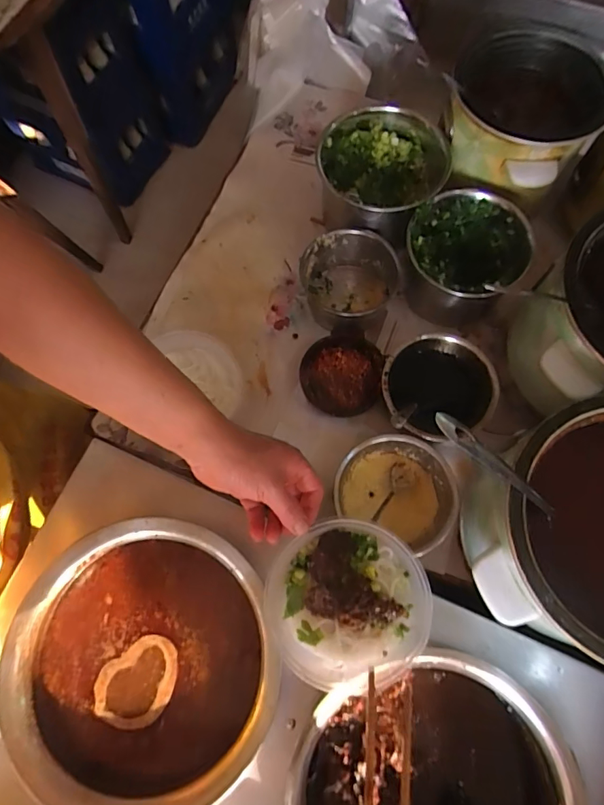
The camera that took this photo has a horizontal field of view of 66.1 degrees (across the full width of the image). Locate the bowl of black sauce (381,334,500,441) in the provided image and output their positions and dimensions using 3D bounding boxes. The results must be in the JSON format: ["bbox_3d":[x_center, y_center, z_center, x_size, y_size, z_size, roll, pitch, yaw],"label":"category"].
[{"bbox_3d":[0.162,-0.018,0.581,0.130,0.067,0.120,0,72,1],"label":"bowl of black sauce"}]

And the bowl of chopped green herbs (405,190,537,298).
[{"bbox_3d":[0.211,-0.194,0.626,0.145,0.101,0.139,0,72,1],"label":"bowl of chopped green herbs"}]

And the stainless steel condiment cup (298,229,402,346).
[{"bbox_3d":[0.063,-0.165,0.646,0.130,0.067,0.130,0,72,1],"label":"stainless steel condiment cup"}]

